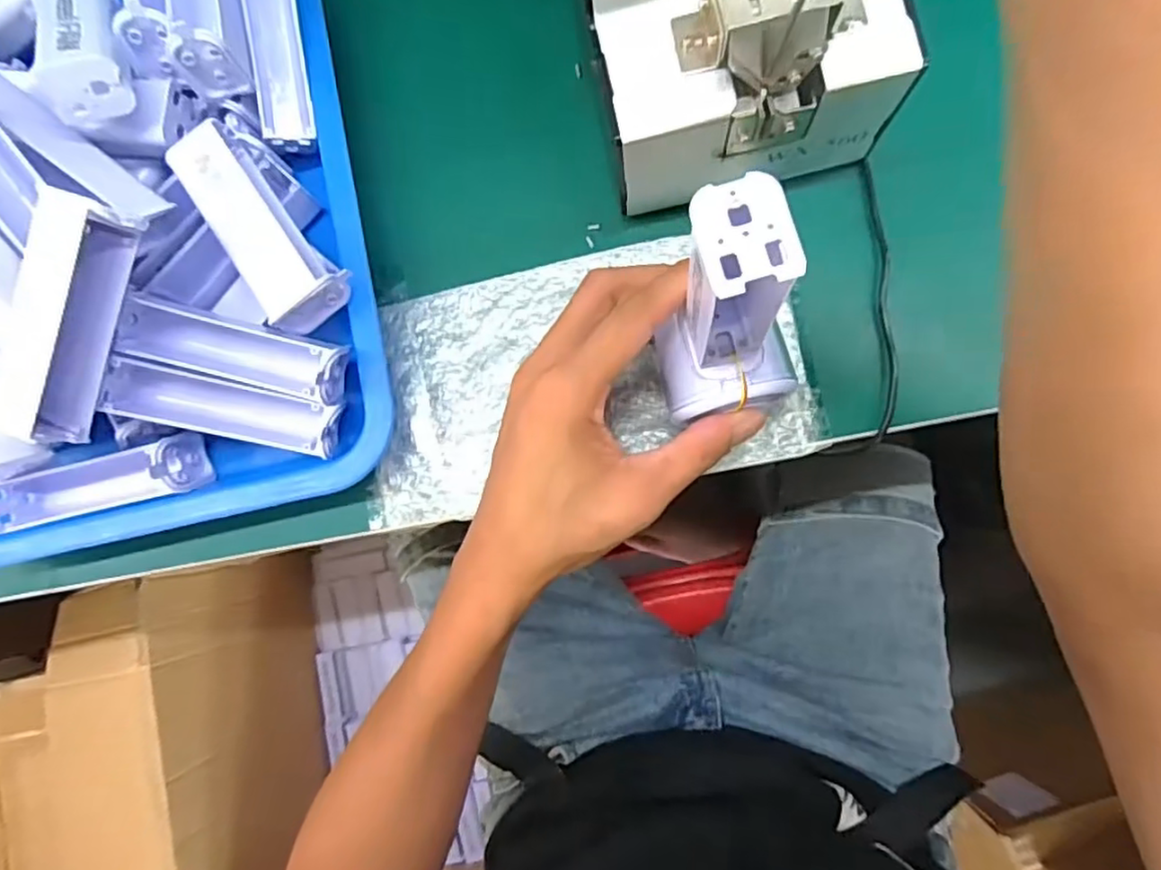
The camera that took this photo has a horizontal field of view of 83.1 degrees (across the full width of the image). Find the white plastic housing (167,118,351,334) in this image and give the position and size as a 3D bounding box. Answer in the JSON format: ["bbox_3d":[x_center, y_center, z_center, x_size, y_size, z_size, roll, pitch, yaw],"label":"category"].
[{"bbox_3d":[-0.153,-0.096,0.310,0.039,0.027,0.102,-40,81,1],"label":"white plastic housing"}]

